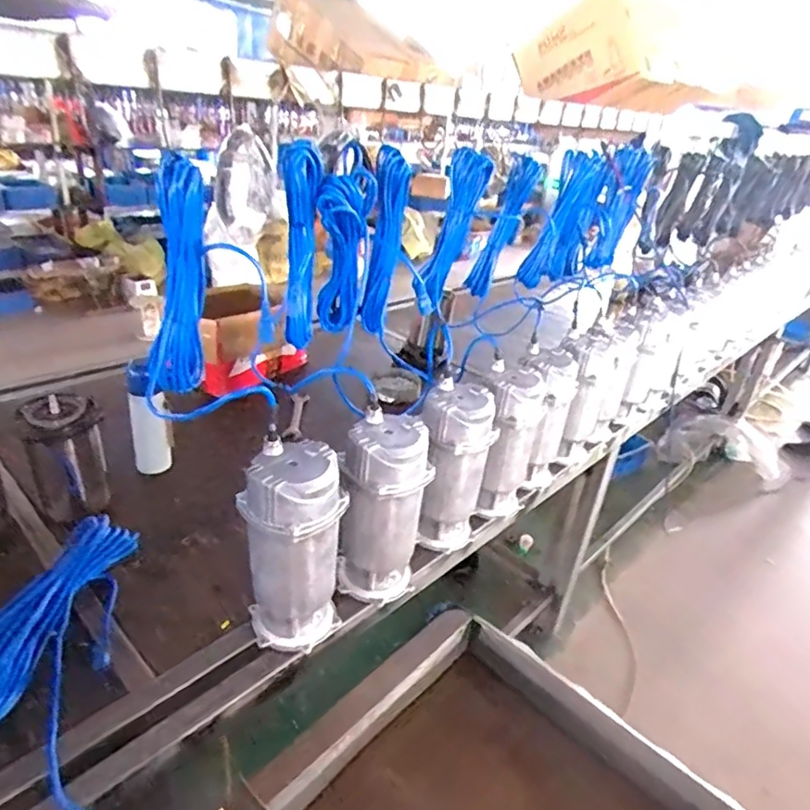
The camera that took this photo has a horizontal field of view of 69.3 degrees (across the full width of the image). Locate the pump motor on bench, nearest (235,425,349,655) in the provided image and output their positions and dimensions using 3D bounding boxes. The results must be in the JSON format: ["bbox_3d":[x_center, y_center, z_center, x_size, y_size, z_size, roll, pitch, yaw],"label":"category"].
[{"bbox_3d":[-0.160,0.209,0.848,0.123,0.293,0.119,22,31,27],"label":"pump motor on bench, nearest"}]

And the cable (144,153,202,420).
[{"bbox_3d":[-0.356,-0.182,0.906,0.097,0.358,0.072,-6,30,-23],"label":"cable"}]

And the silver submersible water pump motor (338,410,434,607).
[{"bbox_3d":[-0.038,0.174,0.947,0.137,0.295,0.111,3,28,-8],"label":"silver submersible water pump motor"}]

